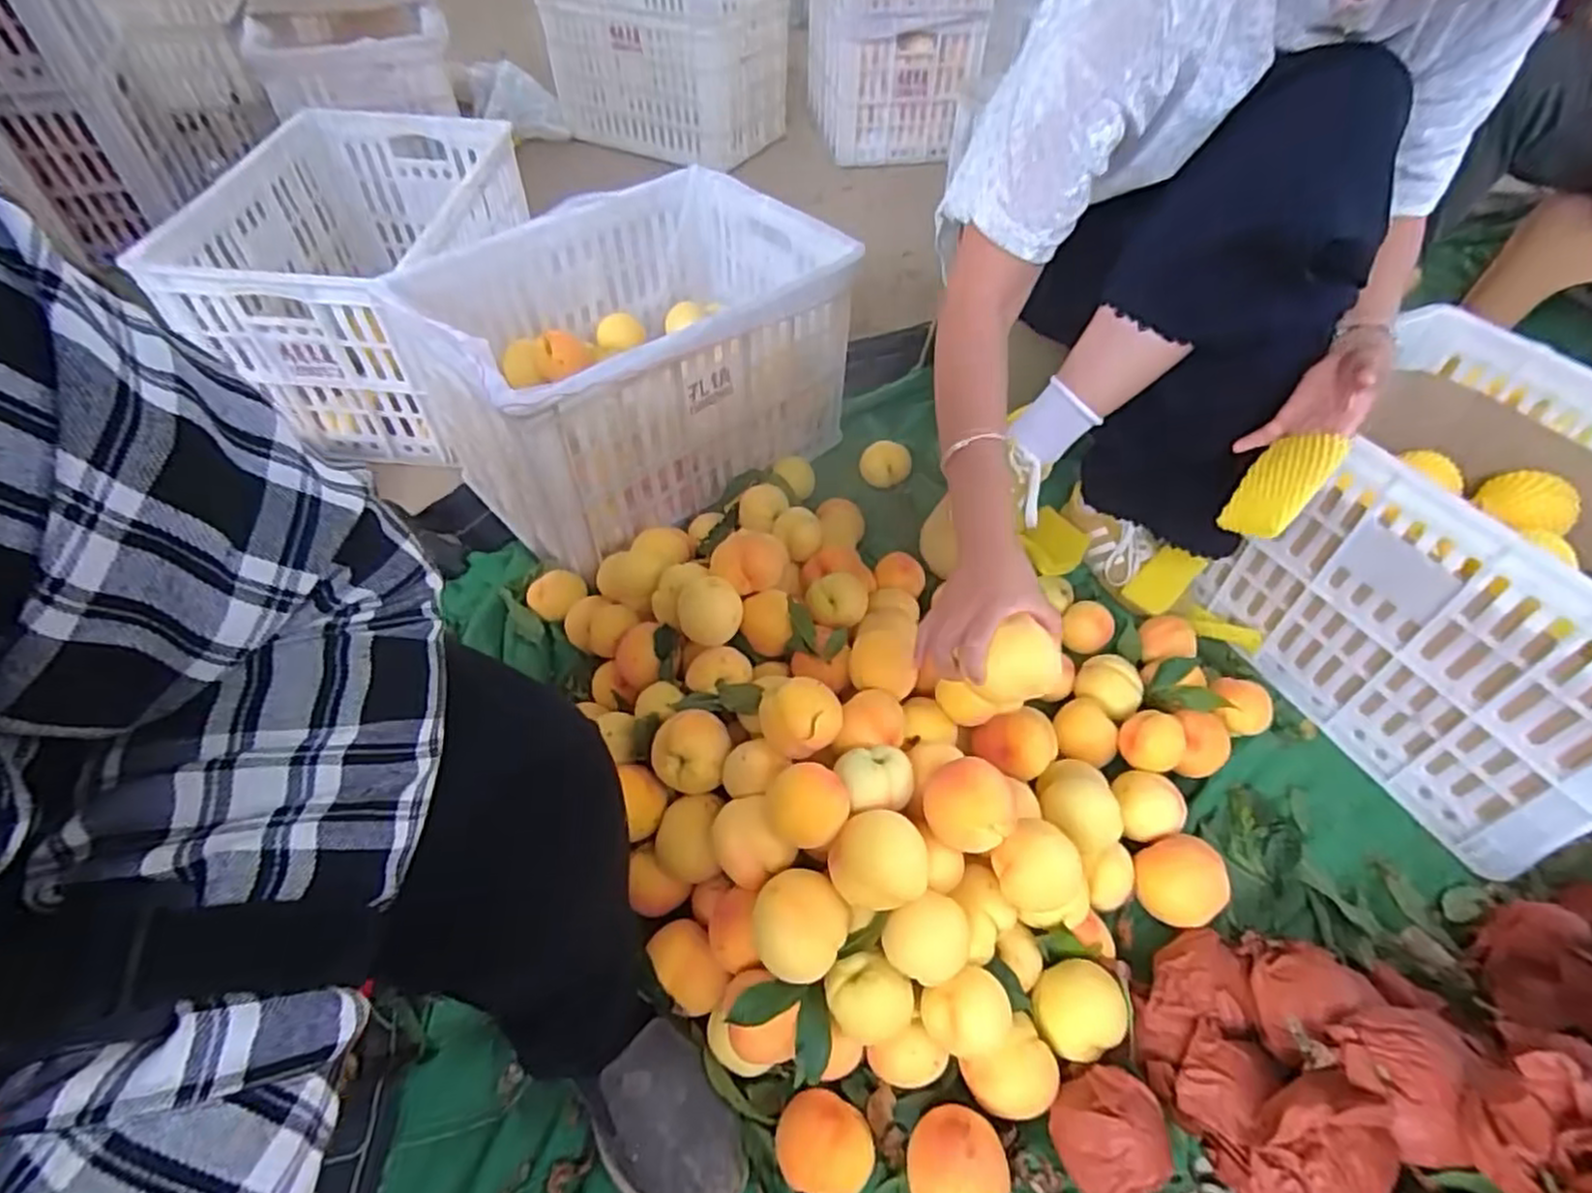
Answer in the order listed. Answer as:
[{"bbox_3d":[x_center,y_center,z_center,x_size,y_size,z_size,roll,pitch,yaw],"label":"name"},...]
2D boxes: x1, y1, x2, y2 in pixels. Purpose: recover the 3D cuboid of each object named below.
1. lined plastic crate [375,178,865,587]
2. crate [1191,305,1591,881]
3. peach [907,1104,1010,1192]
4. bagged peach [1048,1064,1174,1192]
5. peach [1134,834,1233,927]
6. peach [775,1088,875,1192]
[{"bbox_3d":[-0.212,-0.332,1.010,0.503,0.281,0.419,-38,60,-25],"label":"lined plastic crate"},{"bbox_3d":[0.752,-0.040,0.793,0.381,0.290,0.459,-25,56,-17],"label":"crate"},{"bbox_3d":[0.119,0.427,0.545,0.067,0.060,0.076,5,52,5],"label":"peach"},{"bbox_3d":[0.234,0.409,0.550,0.075,0.081,0.083,19,55,16],"label":"bagged peach"},{"bbox_3d":[0.363,0.269,0.691,0.081,0.065,0.075,-1,52,1],"label":"peach"},{"bbox_3d":[0.022,0.417,0.555,0.071,0.056,0.064,21,55,17],"label":"peach"}]

